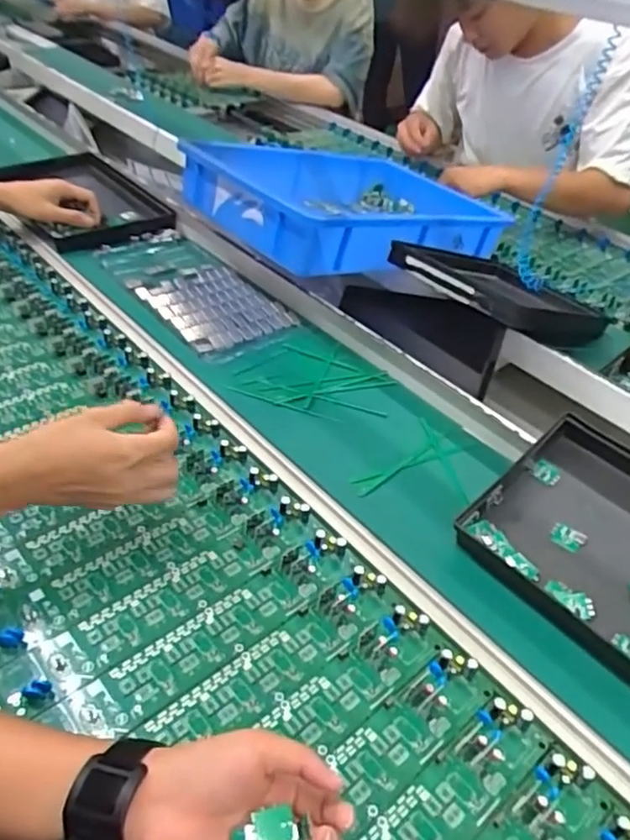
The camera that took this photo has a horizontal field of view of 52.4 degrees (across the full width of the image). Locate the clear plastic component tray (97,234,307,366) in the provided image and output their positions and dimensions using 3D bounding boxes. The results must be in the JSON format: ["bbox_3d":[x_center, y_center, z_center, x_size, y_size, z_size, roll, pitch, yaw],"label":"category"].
[{"bbox_3d":[-0.166,-0.179,0.862,0.146,0.008,0.317,-26,50,-33],"label":"clear plastic component tray"}]

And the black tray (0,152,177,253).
[{"bbox_3d":[-0.388,-0.366,1.033,0.187,0.027,0.342,-26,47,-29],"label":"black tray"}]

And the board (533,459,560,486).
[{"bbox_3d":[0.216,0.049,0.598,0.025,0.004,0.020,40,77,15],"label":"board"}]

